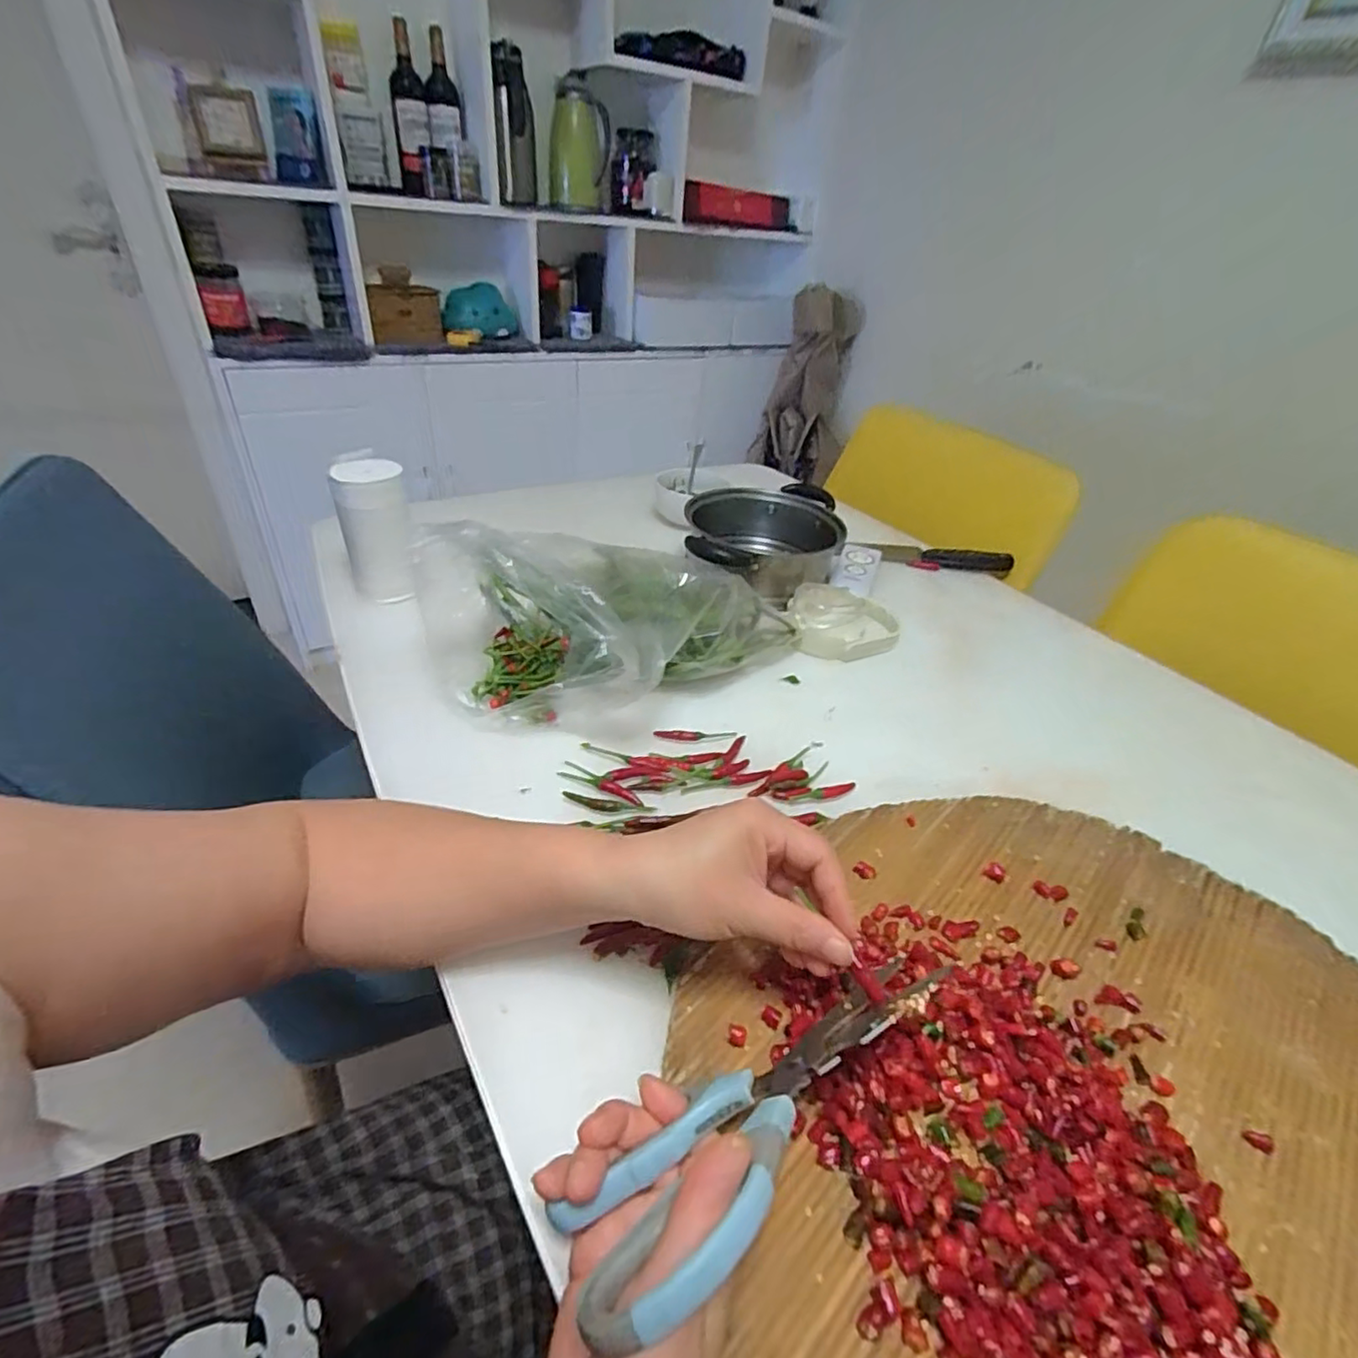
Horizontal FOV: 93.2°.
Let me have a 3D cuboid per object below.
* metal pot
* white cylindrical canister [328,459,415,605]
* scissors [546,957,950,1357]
[{"bbox_3d":[0.106,-0.162,0.805,0.189,0.085,0.221,4,37,-3],"label":"metal pot"},{"bbox_3d":[-0.321,-0.157,0.686,0.068,0.134,0.059,-6,39,-16],"label":"white cylindrical canister"},{"bbox_3d":[0.041,0.180,0.274,0.178,0.091,0.013,-25,86,-31],"label":"scissors"}]

